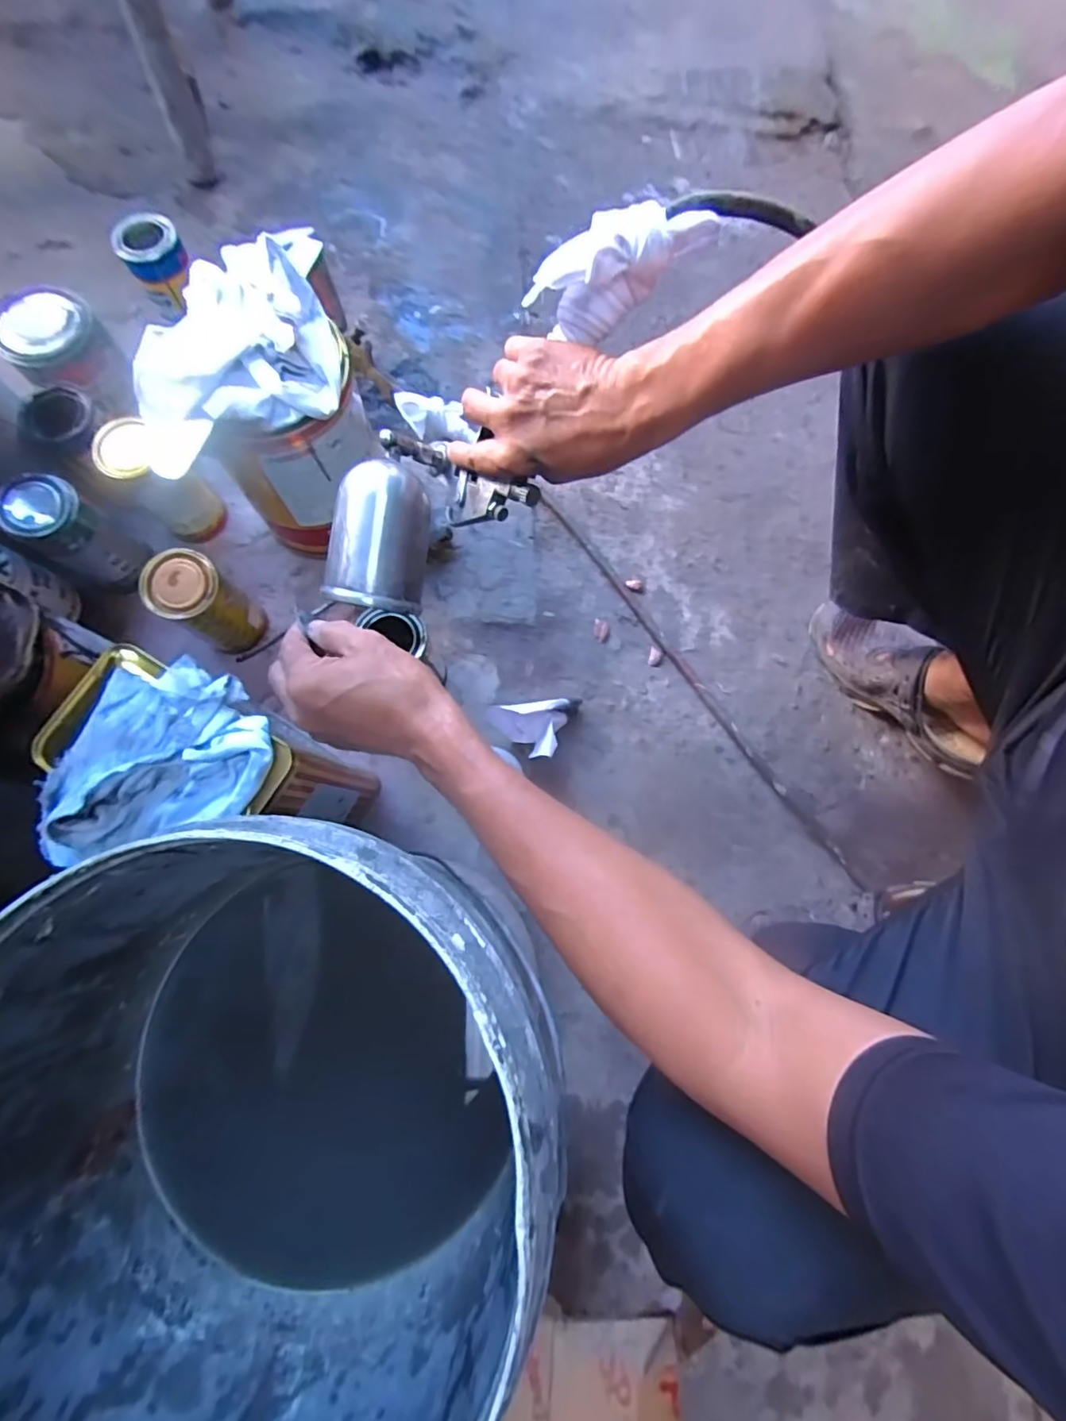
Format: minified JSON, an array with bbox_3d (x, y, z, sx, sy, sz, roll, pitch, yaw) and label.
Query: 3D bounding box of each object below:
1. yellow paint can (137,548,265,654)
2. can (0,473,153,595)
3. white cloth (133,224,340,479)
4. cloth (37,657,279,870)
[{"bbox_3d":[-0.358,-0.114,0.619,0.065,0.142,0.068,0,77,-1],"label":"yellow paint can"},{"bbox_3d":[-0.504,-0.196,0.616,0.066,0.135,0.067,0,77,-1],"label":"can"},{"bbox_3d":[-0.274,-0.327,0.496,0.183,0.052,0.216,-10,77,-4],"label":"white cloth"},{"bbox_3d":[-0.262,0.031,0.390,0.146,0.062,0.134,-17,78,-5],"label":"cloth"}]

